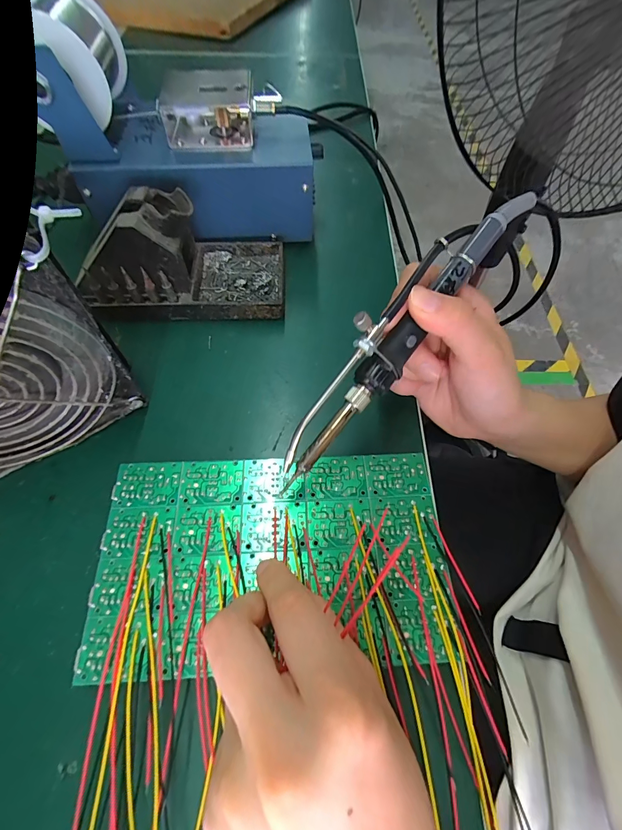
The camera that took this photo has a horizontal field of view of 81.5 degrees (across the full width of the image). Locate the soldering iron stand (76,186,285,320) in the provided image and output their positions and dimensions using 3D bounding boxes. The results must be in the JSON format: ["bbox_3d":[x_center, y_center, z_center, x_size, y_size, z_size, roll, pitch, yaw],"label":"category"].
[{"bbox_3d":[-0.095,-0.122,0.268,0.149,0.066,0.077,-2,60,-3],"label":"soldering iron stand"}]

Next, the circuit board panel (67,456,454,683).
[{"bbox_3d":[-0.020,0.069,0.185,0.171,0.012,0.099,-4,61,1],"label":"circuit board panel"}]

